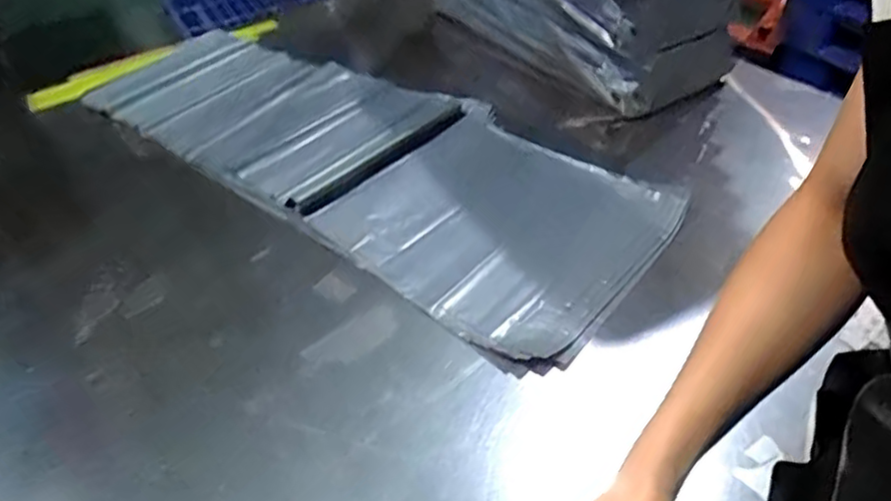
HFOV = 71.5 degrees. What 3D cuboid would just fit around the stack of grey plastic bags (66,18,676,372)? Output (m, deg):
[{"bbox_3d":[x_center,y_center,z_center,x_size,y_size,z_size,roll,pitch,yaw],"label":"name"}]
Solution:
[{"bbox_3d":[-0.159,-0.173,1.003,1.066,0.038,0.370,28,52,30],"label":"stack of grey plastic bags"}]

